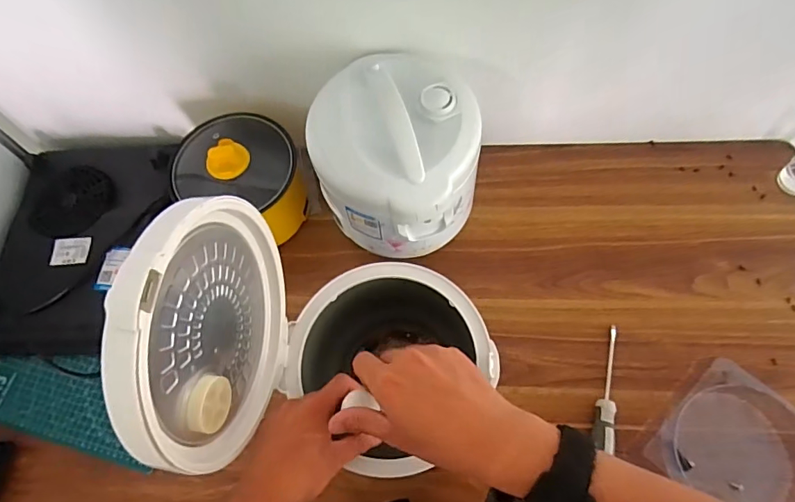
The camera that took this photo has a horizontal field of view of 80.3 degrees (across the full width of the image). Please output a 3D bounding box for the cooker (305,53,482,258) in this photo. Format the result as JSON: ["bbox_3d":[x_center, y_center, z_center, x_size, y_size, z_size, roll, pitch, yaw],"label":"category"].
[{"bbox_3d":[-0.002,-0.114,0.601,0.198,0.188,0.184,33,72,15],"label":"cooker"}]

